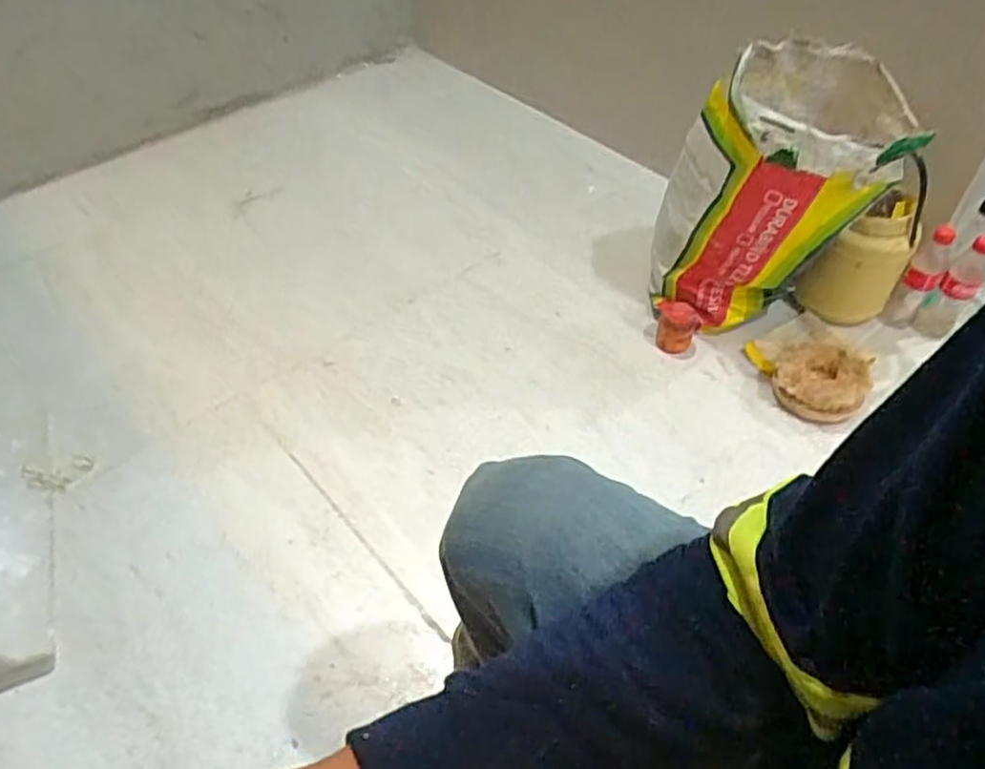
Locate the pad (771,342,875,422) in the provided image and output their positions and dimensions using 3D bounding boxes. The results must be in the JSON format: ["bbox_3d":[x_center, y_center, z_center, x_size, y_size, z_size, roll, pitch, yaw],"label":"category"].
[{"bbox_3d":[0.517,-0.009,1.116,0.130,0.074,0.137,24,54,19],"label":"pad"}]

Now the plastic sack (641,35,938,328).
[{"bbox_3d":[0.431,-0.300,1.102,0.291,0.422,0.274,16,52,13],"label":"plastic sack"}]

